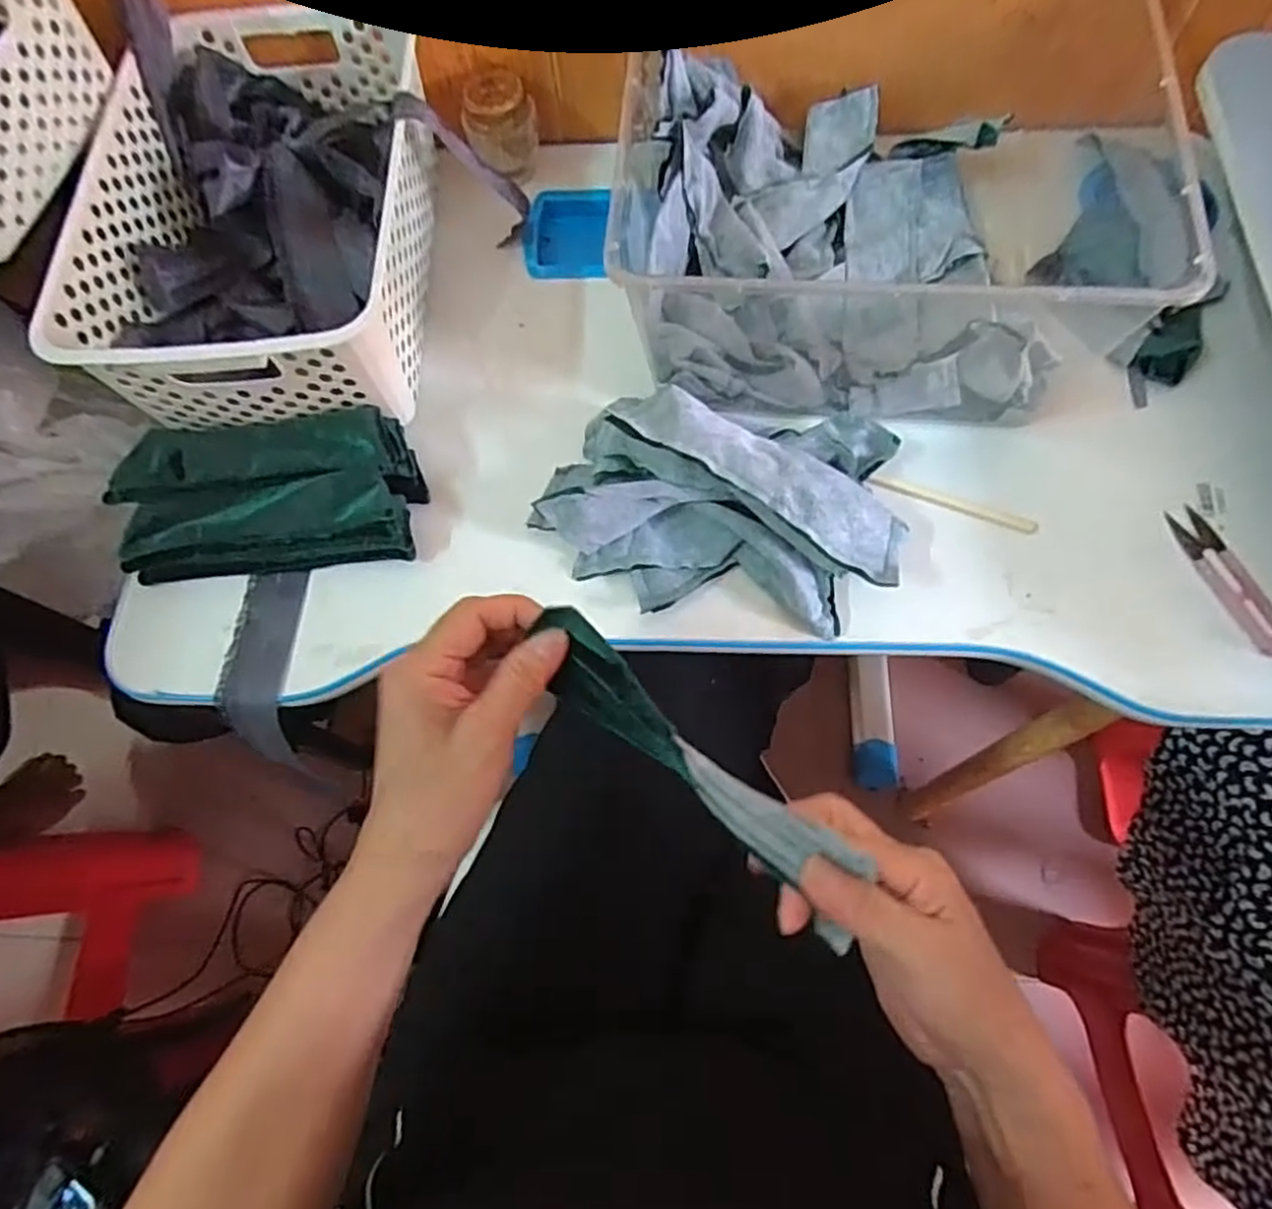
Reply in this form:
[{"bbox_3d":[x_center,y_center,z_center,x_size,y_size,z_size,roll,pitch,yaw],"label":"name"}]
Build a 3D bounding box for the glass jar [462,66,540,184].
[{"bbox_3d":[-0.111,-0.391,0.592,0.056,0.058,0.056,-1,73,2],"label":"glass jar"}]

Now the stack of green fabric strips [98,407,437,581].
[{"bbox_3d":[-0.239,-0.074,0.477,0.190,0.039,0.103,-3,73,1],"label":"stack of green fabric strips"}]

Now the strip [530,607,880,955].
[{"bbox_3d":[0.025,0.069,0.314,0.180,0.015,0.032,40,79,12],"label":"strip"}]

